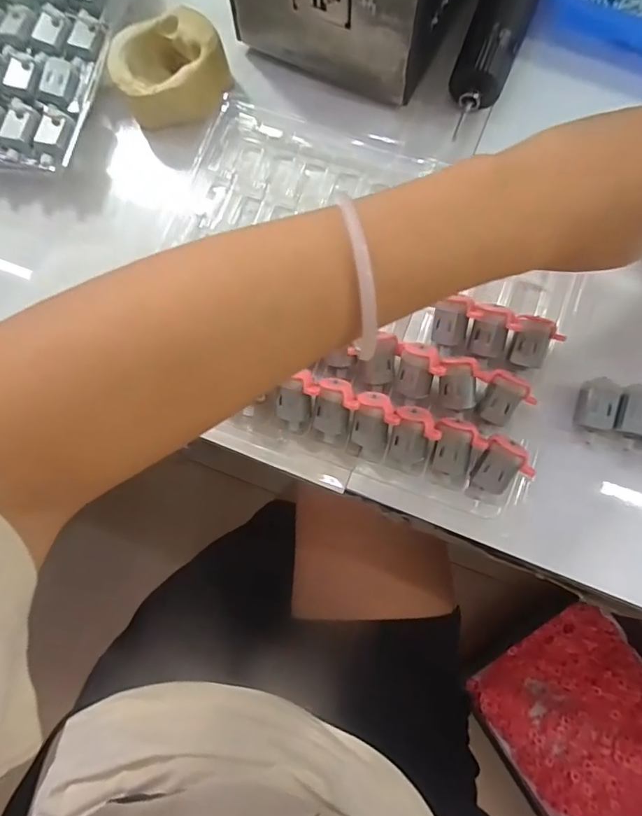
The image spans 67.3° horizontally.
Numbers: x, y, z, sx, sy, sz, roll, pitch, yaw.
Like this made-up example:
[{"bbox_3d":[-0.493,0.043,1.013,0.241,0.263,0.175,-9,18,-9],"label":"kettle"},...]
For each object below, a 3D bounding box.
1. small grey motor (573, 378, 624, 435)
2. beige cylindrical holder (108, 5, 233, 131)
[{"bbox_3d":[0.151,-0.002,0.263,0.018,0.012,0.028,13,79,4],"label":"small grey motor"},{"bbox_3d":[-0.096,-0.217,0.314,0.072,0.033,0.065,-16,78,-2],"label":"beige cylindrical holder"}]

